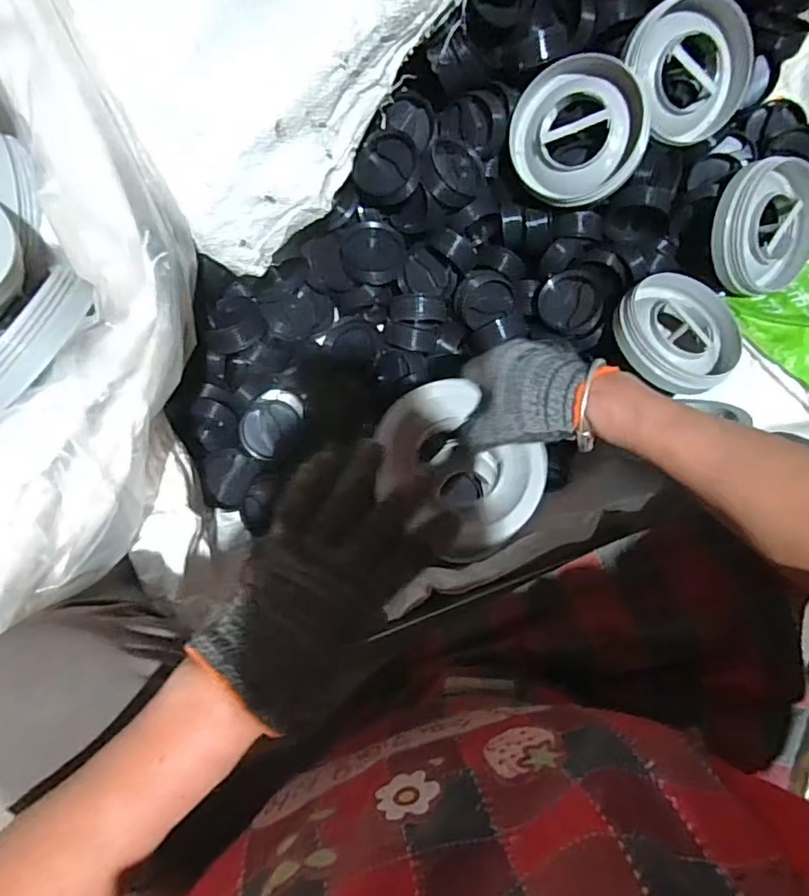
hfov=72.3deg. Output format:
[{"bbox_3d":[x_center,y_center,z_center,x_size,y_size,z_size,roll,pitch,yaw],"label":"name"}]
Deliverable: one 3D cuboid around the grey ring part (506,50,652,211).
[{"bbox_3d":[0.179,-0.324,0.574,0.126,0.036,0.131,9,115,21],"label":"grey ring part"}]

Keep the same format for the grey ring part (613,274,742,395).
[{"bbox_3d":[0.294,-0.123,0.593,0.139,0.047,0.122,21,84,1],"label":"grey ring part"}]

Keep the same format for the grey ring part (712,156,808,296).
[{"bbox_3d":[0.387,-0.232,0.592,0.133,0.029,0.133,-25,115,-16],"label":"grey ring part"}]

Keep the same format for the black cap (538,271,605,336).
[{"bbox_3d":[0.189,-0.165,0.627,0.071,0.026,0.065,1,94,19],"label":"black cap"}]

